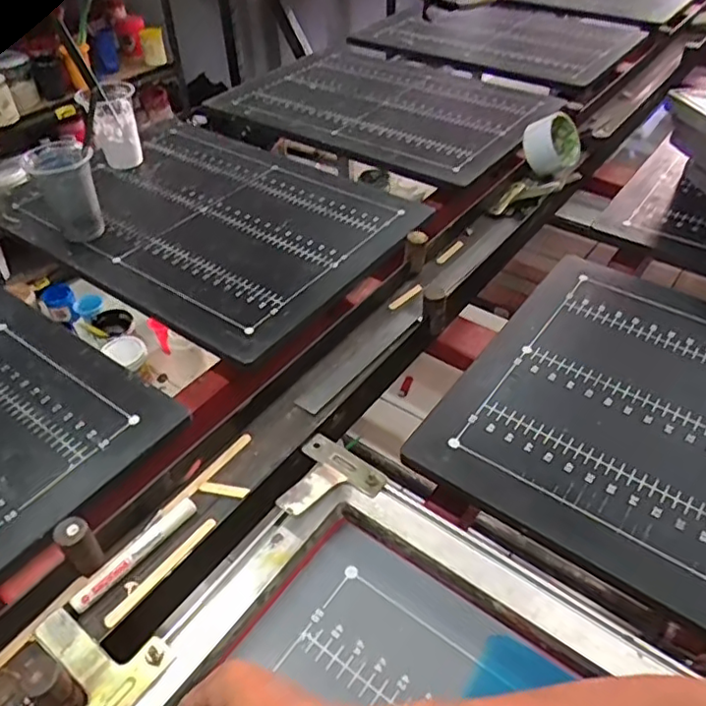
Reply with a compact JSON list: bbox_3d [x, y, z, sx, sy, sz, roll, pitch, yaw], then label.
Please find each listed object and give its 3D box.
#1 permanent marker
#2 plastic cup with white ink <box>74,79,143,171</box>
[{"bbox_3d":[-0.178,0.164,0.505,0.018,0.010,0.116,28,51,29],"label":"permanent marker"},{"bbox_3d":[-0.399,-0.380,1.034,0.085,0.127,0.066,-22,46,-20],"label":"plastic cup with white ink"}]

